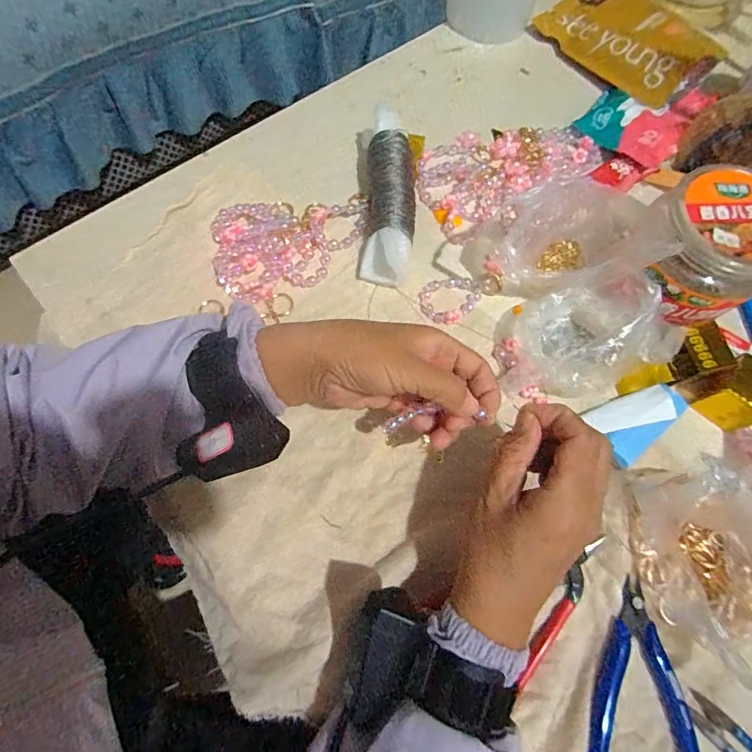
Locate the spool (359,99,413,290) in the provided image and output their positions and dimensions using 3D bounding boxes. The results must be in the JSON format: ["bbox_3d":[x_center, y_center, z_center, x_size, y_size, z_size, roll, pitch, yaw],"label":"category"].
[{"bbox_3d":[0.011,-0.175,0.425,0.052,0.036,0.182,4,69,-1],"label":"spool"}]

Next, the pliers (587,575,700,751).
[{"bbox_3d":[0.185,0.204,0.305,0.079,0.016,0.115,10,69,1],"label":"pliers"}]

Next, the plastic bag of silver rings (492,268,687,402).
[{"bbox_3d":[0.170,-0.034,0.366,0.139,0.071,0.101,-8,70,-6],"label":"plastic bag of silver rings"}]

